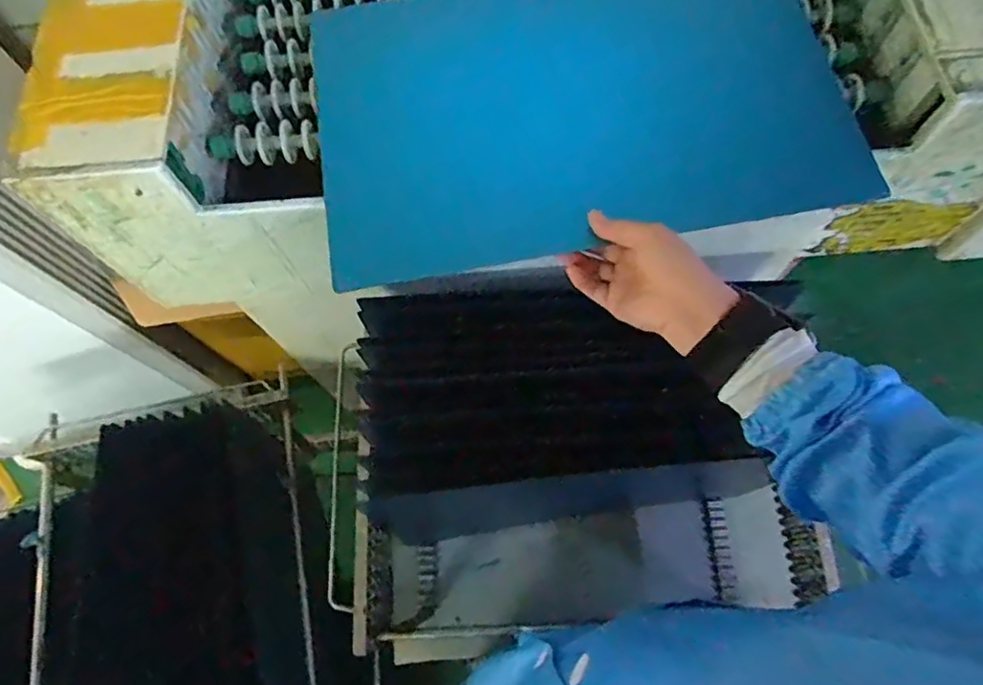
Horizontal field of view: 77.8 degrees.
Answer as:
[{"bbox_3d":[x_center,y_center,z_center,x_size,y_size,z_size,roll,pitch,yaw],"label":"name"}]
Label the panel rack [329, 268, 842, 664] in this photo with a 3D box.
[{"bbox_3d":[0.102,0.181,0.821,0.559,0.392,0.385,-9,69,-1],"label":"panel rack"}]

